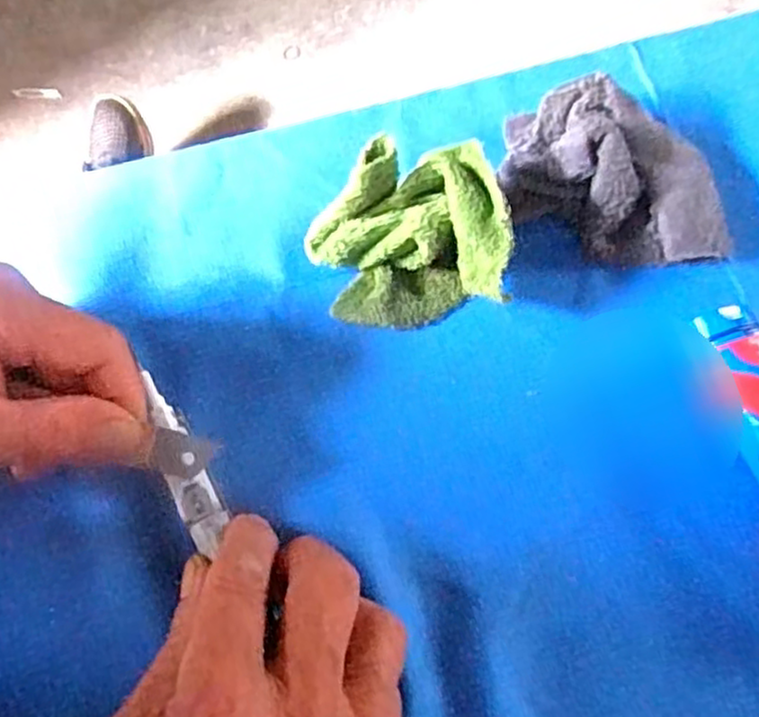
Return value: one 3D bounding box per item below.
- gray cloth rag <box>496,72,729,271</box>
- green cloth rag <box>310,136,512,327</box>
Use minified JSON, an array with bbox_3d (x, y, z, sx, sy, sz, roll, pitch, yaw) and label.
[{"bbox_3d":[0.112,-0.088,0.341,0.119,0.037,0.079,32,70,12],"label":"gray cloth rag"},{"bbox_3d":[0.011,-0.057,0.319,0.085,0.052,0.071,-7,67,-4],"label":"green cloth rag"}]

